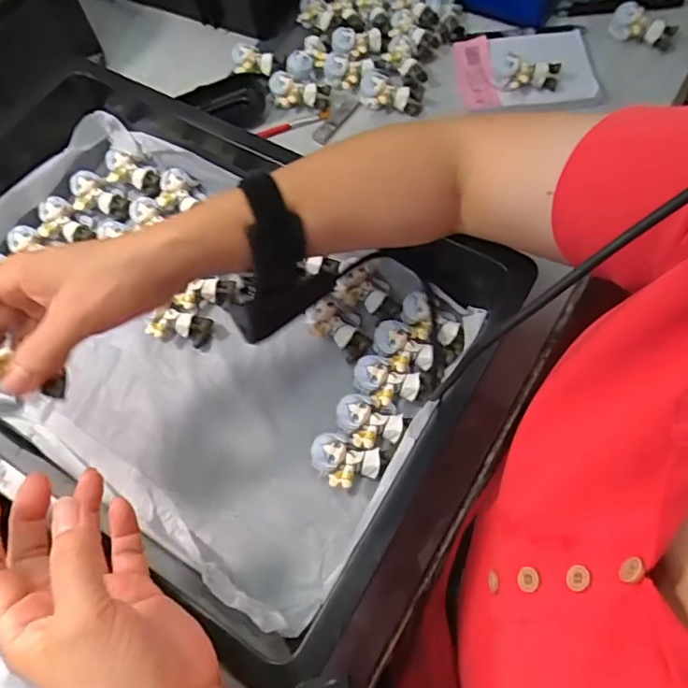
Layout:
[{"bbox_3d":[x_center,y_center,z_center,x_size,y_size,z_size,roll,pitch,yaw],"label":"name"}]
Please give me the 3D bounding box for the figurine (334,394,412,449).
[{"bbox_3d":[0.021,0.061,0.415,0.054,0.024,0.038,8,67,6],"label":"figurine"}]

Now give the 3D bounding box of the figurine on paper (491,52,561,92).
[{"bbox_3d":[0.177,-0.264,0.524,0.062,0.025,0.031,13,68,8],"label":"figurine on paper"}]

